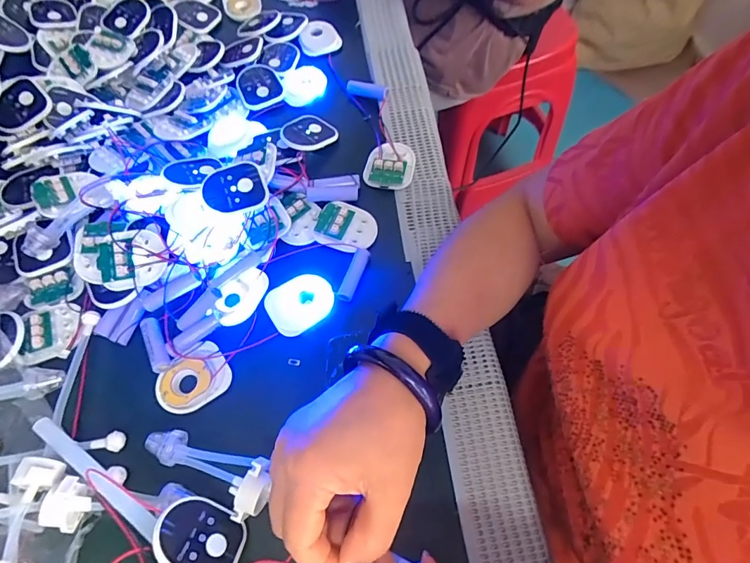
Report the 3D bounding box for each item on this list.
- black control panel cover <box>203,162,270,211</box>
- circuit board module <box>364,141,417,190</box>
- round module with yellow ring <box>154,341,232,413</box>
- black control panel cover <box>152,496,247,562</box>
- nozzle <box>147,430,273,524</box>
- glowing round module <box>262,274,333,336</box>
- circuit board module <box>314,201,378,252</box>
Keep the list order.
[{"bbox_3d":[-0.127,-0.086,0.384,0.055,0.008,0.046,-15,76,-10],"label":"black control panel cover"},{"bbox_3d":[0.016,-0.120,0.432,0.049,0.009,0.053,11,66,9],"label":"circuit board module"},{"bbox_3d":[-0.148,0.082,0.344,0.058,0.016,0.042,-36,67,-12],"label":"round module with yellow ring"},{"bbox_3d":[-0.115,0.169,0.277,0.056,0.009,0.047,36,26,-5],"label":"black control panel cover"},{"bbox_3d":[-0.121,0.133,0.304,0.100,0.020,0.040,19,68,13],"label":"nozzle"},{"bbox_3d":[-0.066,0.018,0.371,0.058,0.007,0.049,-32,67,-11],"label":"glowing round module"},{"bbox_3d":[-0.027,-0.053,0.401,0.057,0.009,0.049,14,67,11],"label":"circuit board module"}]

